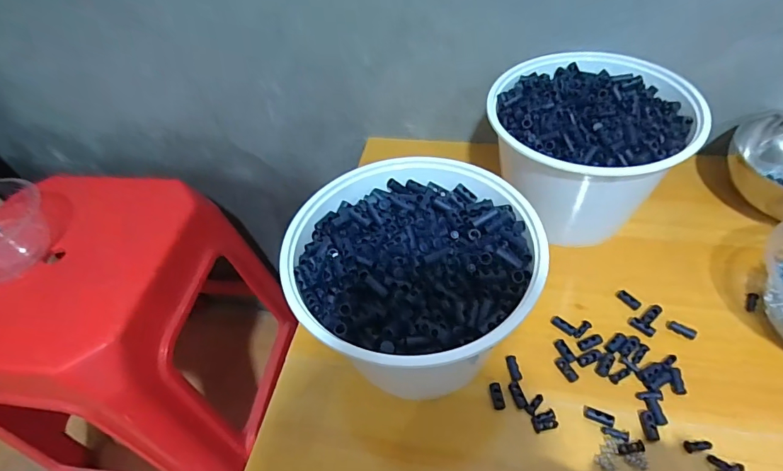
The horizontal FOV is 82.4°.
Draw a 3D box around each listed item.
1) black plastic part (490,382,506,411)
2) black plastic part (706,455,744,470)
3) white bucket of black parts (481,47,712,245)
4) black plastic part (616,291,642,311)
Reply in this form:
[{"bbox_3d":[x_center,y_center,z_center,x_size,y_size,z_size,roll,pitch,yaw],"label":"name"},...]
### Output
[{"bbox_3d":[0.078,0.118,0.330,0.009,0.004,0.020,-8,48,0],"label":"black plastic part"},{"bbox_3d":[0.216,0.148,0.287,0.017,0.004,0.017,-15,49,-7],"label":"black plastic part"},{"bbox_3d":[0.172,-0.078,0.419,0.157,0.116,0.149,-3,48,4],"label":"white bucket of black parts"},{"bbox_3d":[0.197,0.054,0.372,0.009,0.004,0.021,-28,52,-17],"label":"black plastic part"}]

